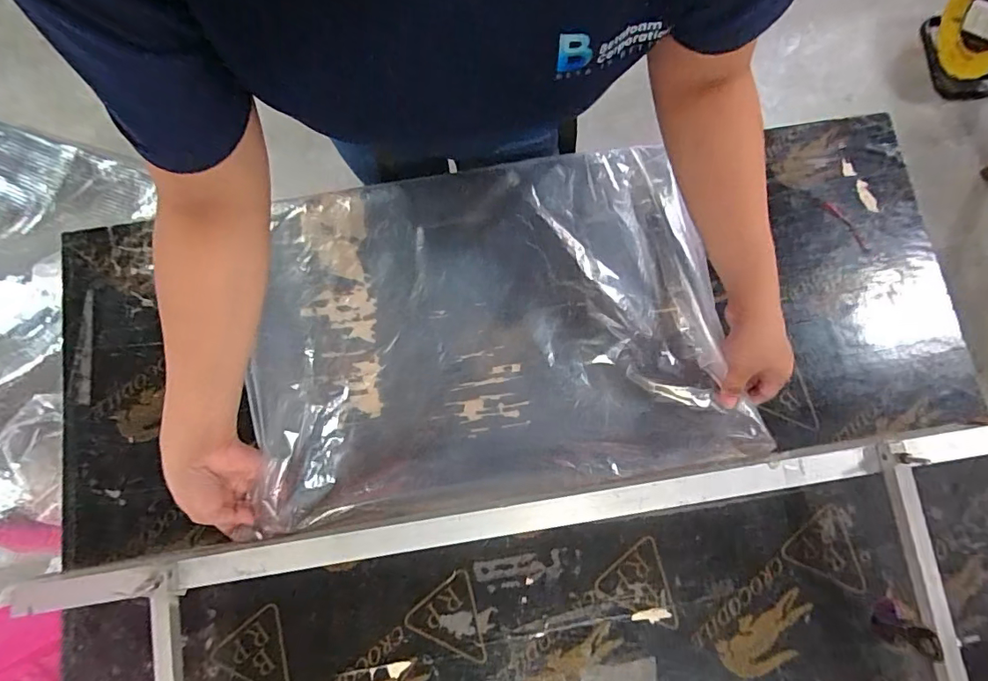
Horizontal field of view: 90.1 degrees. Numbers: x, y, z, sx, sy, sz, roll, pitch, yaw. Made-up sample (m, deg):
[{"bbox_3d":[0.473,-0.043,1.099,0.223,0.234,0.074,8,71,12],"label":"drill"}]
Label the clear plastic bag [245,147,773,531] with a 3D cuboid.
[{"bbox_3d":[-0.012,-0.023,0.545,0.484,0.036,0.363,-9,78,-1],"label":"clear plastic bag"}]

